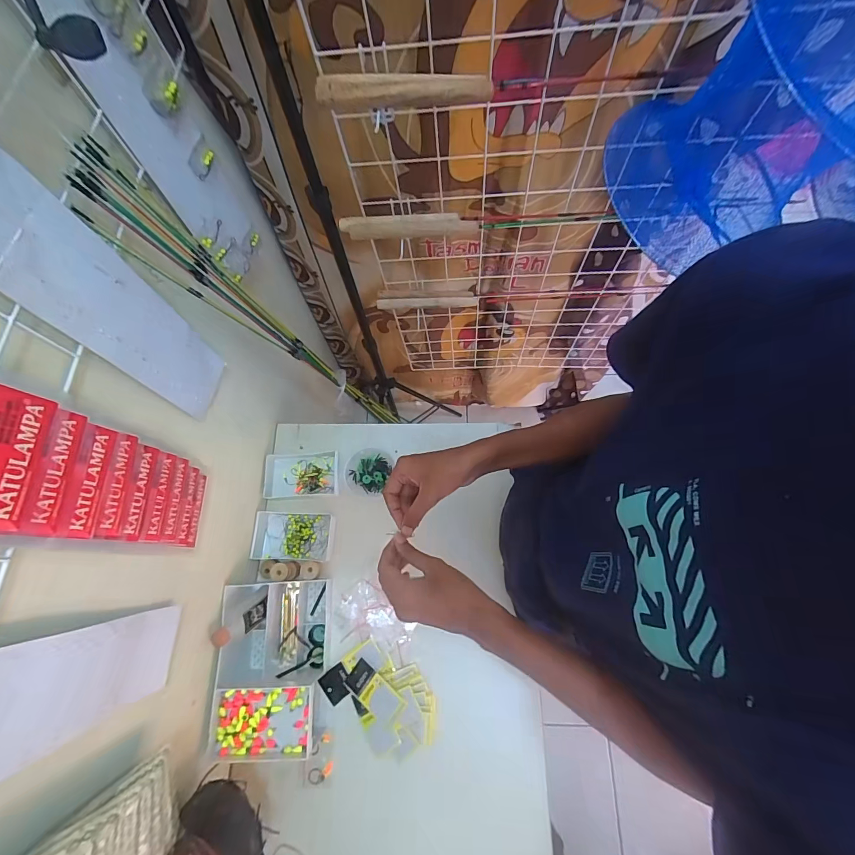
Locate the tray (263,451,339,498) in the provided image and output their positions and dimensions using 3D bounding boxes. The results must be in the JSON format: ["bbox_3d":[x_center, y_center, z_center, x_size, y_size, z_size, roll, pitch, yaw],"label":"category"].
[{"bbox_3d":[-0.239,0.091,0.735,0.139,0.034,0.086,-2,71,2],"label":"tray"}]

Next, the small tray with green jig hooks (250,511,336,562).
[{"bbox_3d":[-0.248,0.202,0.708,0.148,0.027,0.086,2,72,3],"label":"small tray with green jig hooks"}]

